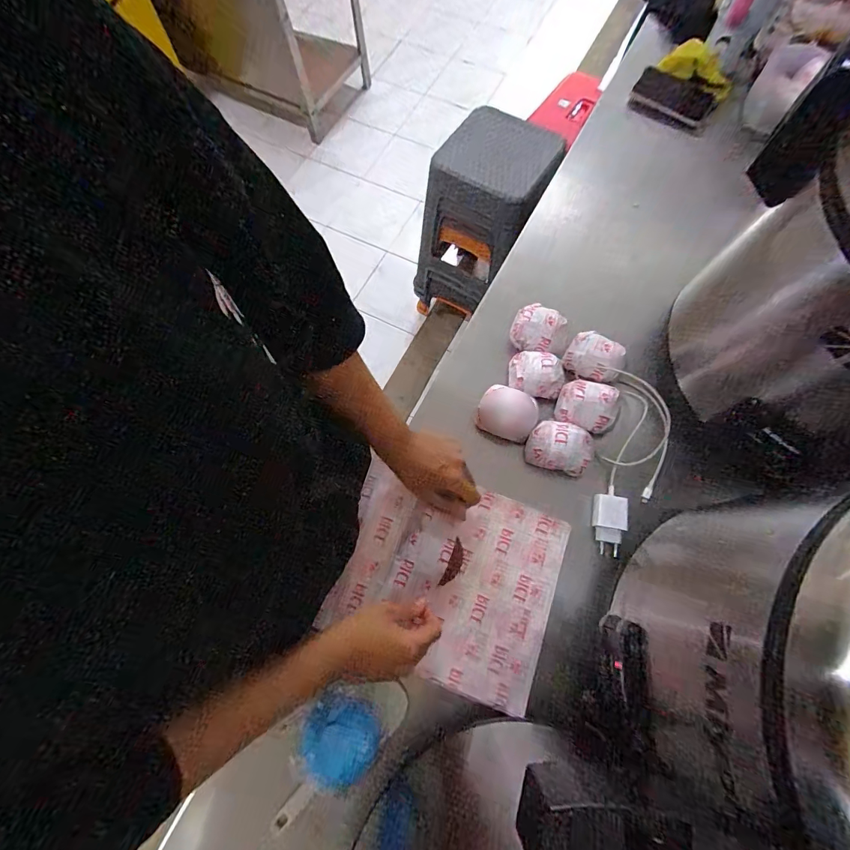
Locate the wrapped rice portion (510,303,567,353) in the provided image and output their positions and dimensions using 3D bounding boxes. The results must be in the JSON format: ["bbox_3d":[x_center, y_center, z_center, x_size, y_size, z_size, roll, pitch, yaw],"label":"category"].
[{"bbox_3d":[0.172,-0.146,0.641,0.073,0.038,0.073,-1,71,2],"label":"wrapped rice portion"}]

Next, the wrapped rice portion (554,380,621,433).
[{"bbox_3d":[0.233,-0.028,0.606,0.076,0.054,0.073,-1,71,2],"label":"wrapped rice portion"}]

